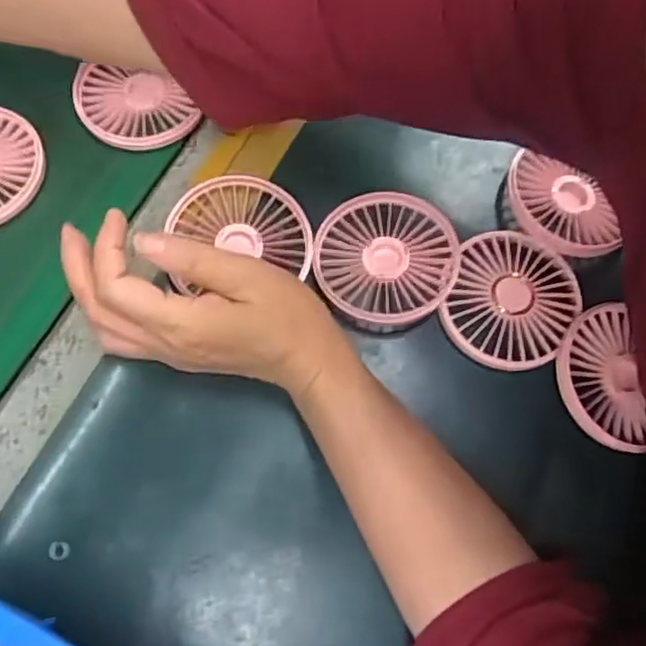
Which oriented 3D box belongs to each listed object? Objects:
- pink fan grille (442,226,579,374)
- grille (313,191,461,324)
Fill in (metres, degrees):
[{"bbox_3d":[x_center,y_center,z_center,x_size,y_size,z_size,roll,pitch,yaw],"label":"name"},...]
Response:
[{"bbox_3d":[0.115,-0.014,0.418,0.076,0.013,0.089,34,72,10],"label":"pink fan grille"},{"bbox_3d":[0.040,-0.041,0.414,0.087,0.012,0.088,2,69,-1],"label":"grille"}]

